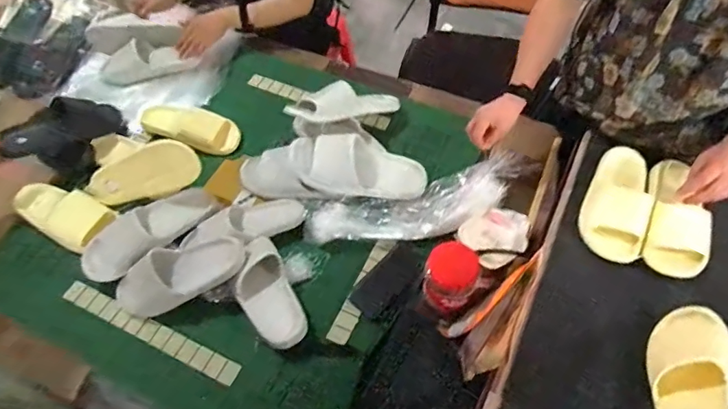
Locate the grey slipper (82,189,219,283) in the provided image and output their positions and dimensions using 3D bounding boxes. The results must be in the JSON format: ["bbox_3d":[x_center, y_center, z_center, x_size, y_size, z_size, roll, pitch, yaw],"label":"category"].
[{"bbox_3d":[-0.445,0.043,1.012,0.280,0.058,0.118,-38,62,-20],"label":"grey slipper"}]

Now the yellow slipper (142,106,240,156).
[{"bbox_3d":[-0.412,-0.189,1.194,0.228,0.062,0.128,16,58,14],"label":"yellow slipper"}]

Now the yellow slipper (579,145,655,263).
[{"bbox_3d":[0.474,-0.009,0.911,0.110,0.056,0.231,21,60,17],"label":"yellow slipper"}]

